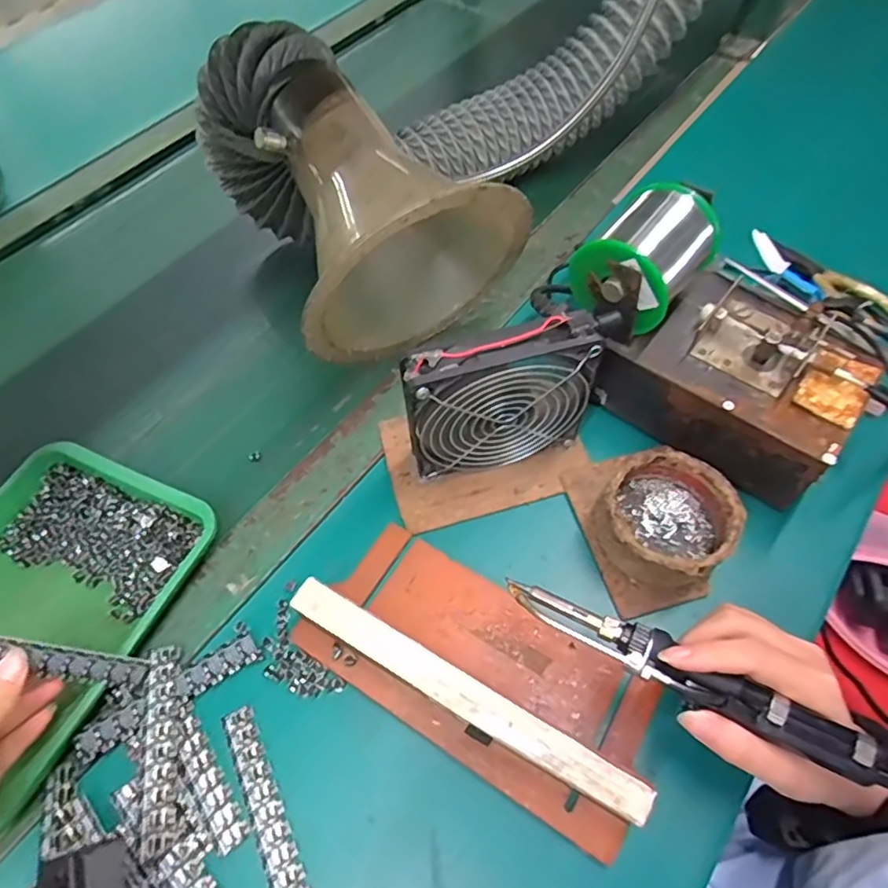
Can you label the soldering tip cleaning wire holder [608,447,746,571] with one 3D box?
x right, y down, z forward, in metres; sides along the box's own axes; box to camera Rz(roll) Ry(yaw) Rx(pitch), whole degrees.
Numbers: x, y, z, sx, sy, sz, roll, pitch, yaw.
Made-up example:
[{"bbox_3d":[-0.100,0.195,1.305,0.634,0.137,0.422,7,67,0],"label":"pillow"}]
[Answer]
[{"bbox_3d":[0.148,0.048,0.384,0.077,0.038,0.078,-1,58,2],"label":"soldering tip cleaning wire holder"}]

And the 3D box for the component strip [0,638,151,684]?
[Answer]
[{"bbox_3d":[-0.221,0.118,0.322,0.004,0.109,0.016,13,78,56],"label":"component strip"}]

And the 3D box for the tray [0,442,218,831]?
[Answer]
[{"bbox_3d":[-0.271,0.106,0.382,0.171,0.024,0.209,19,61,14],"label":"tray"}]

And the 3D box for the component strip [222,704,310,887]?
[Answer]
[{"bbox_3d":[-0.101,0.203,0.328,0.019,0.004,0.108,-26,61,-13],"label":"component strip"}]

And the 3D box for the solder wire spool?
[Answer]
[{"bbox_3d":[0.133,-0.126,0.386,0.067,0.056,0.084,32,65,19],"label":"solder wire spool"}]

